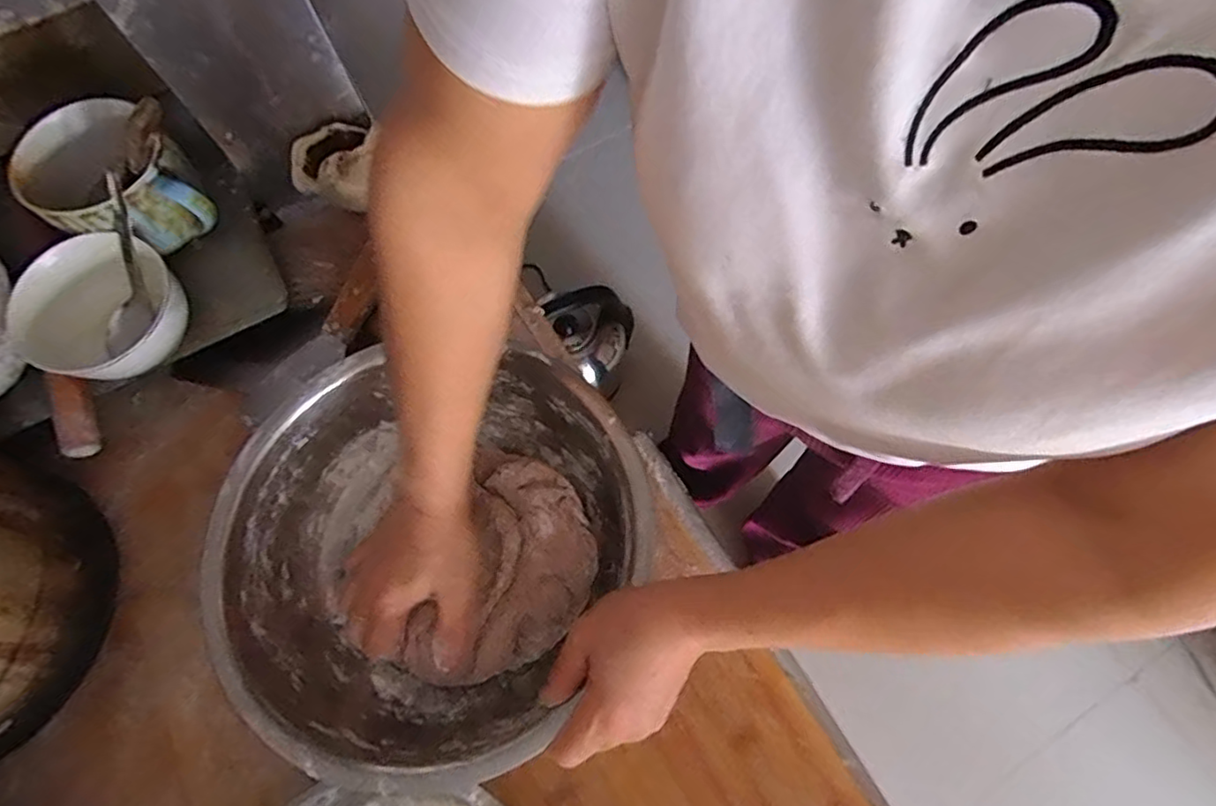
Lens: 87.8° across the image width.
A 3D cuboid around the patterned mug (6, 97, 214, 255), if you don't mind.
[{"bbox_3d":[-0.409,-0.177,0.538,0.138,0.078,0.114,36,73,15],"label":"patterned mug"}]

